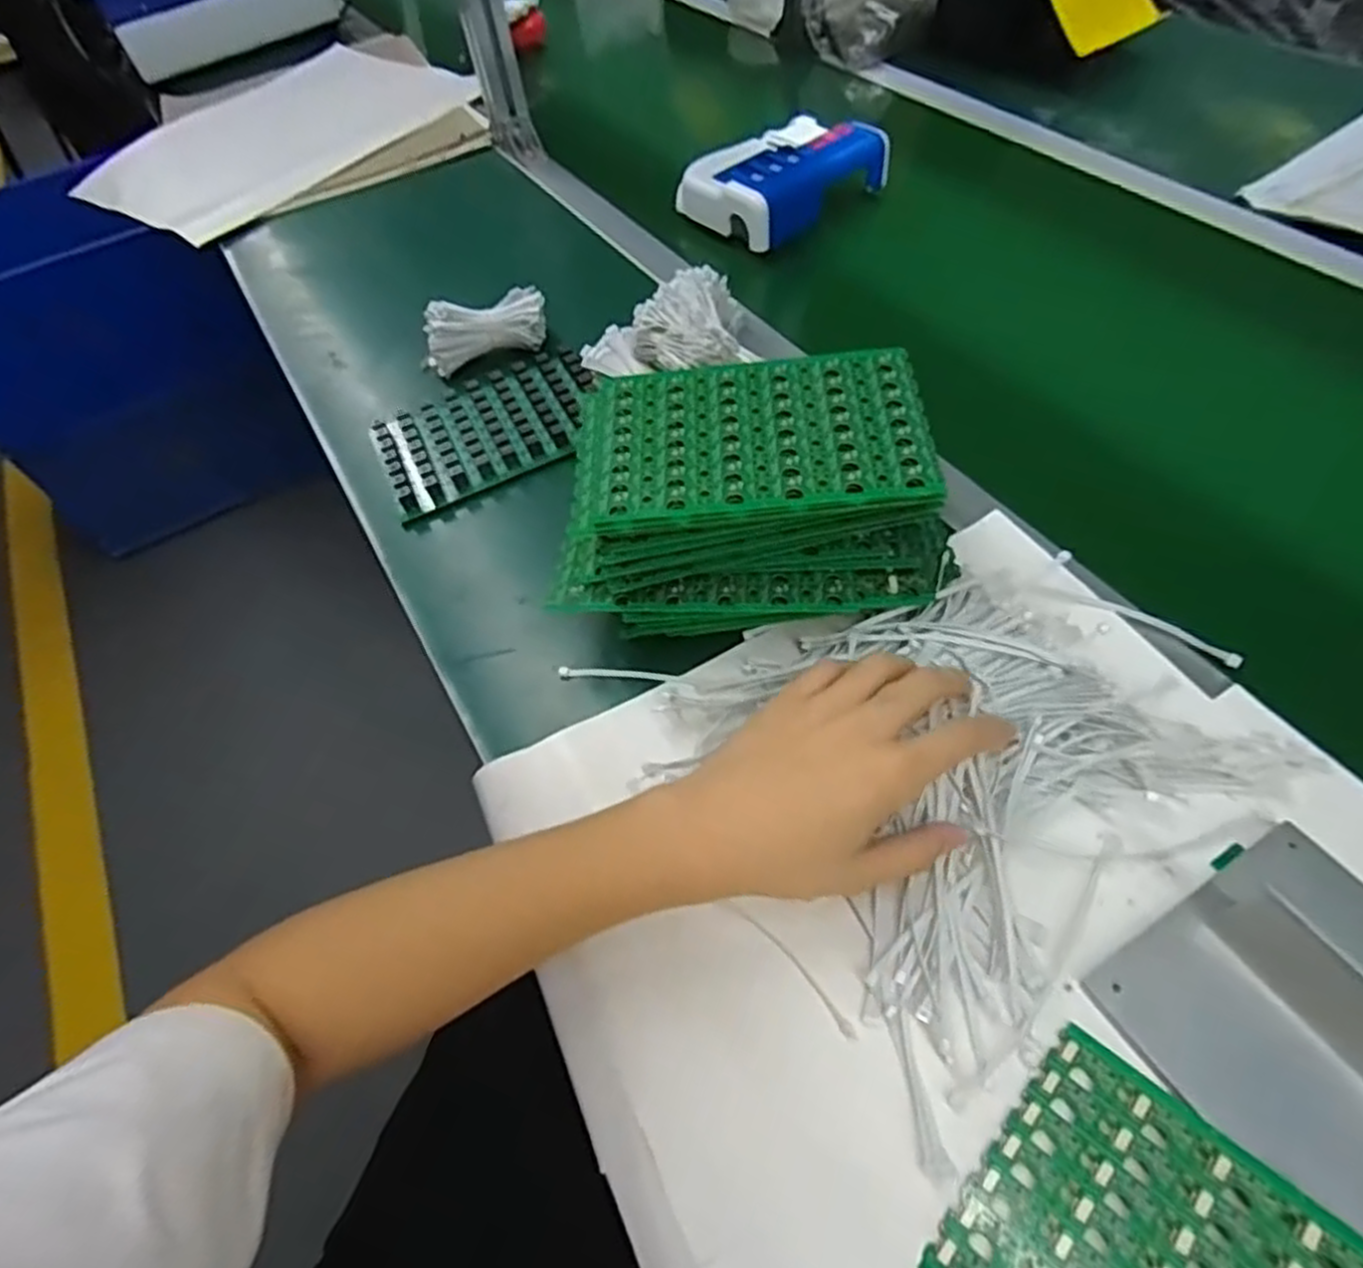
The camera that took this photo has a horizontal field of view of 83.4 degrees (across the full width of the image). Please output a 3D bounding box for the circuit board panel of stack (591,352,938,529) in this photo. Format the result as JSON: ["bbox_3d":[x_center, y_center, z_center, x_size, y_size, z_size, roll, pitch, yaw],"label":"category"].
[{"bbox_3d":[0.041,-0.112,0.436,0.184,0.011,0.115,-3,54,6],"label":"circuit board panel of stack"}]

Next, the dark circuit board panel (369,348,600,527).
[{"bbox_3d":[-0.154,-0.170,0.624,0.182,0.010,0.114,-25,62,-11],"label":"dark circuit board panel"}]

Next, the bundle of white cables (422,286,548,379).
[{"bbox_3d":[-0.173,-0.270,0.677,0.105,0.051,0.029,-17,55,-5],"label":"bundle of white cables"}]

